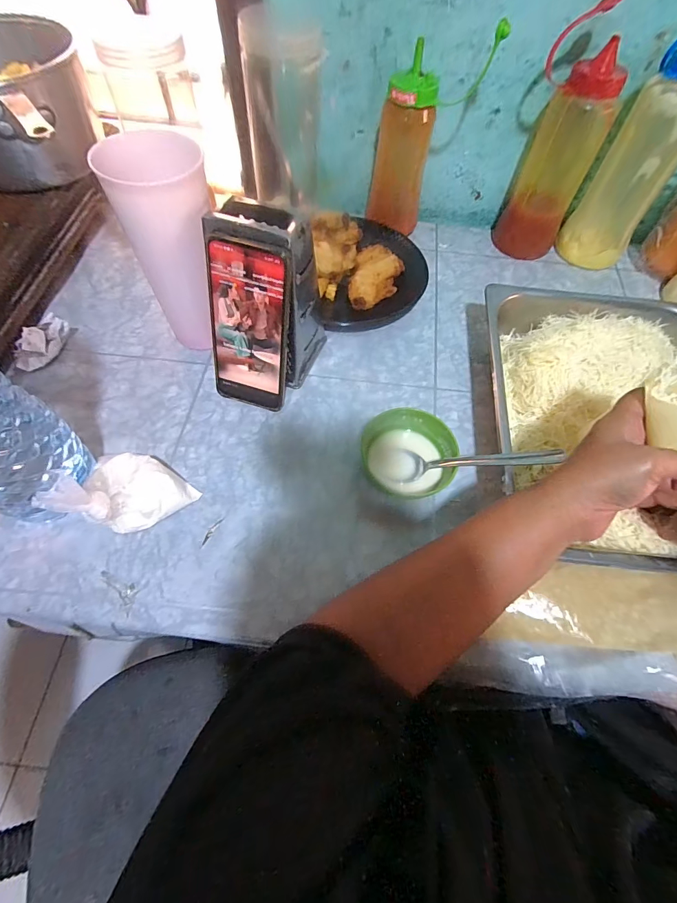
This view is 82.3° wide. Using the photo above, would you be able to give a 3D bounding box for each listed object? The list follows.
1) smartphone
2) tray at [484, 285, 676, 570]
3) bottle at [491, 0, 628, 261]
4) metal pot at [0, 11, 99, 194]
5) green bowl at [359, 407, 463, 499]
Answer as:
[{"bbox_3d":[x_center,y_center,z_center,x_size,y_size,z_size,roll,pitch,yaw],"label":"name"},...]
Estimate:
[{"bbox_3d":[-0.088,-0.114,0.384,0.077,0.165,0.010,18,43,6],"label":"smartphone"},{"bbox_3d":[0.280,-0.042,0.410,0.246,0.059,0.310,6,62,0],"label":"tray"},{"bbox_3d":[0.275,-0.374,0.500,0.105,0.218,0.072,24,64,9],"label":"bottle"},{"bbox_3d":[-0.371,-0.390,0.439,0.164,0.096,0.154,1,63,-2],"label":"metal pot"},{"bbox_3d":[0.069,0.005,0.388,0.087,0.043,0.085,1,63,-2],"label":"green bowl"}]

